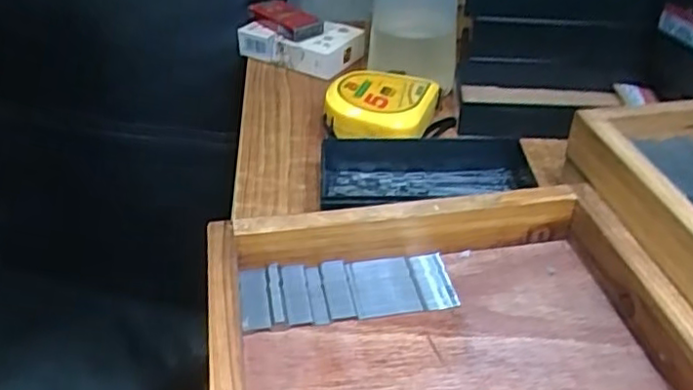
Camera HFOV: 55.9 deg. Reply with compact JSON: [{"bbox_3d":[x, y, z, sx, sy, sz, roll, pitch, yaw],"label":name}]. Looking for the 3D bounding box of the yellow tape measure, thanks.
[{"bbox_3d":[0.022,-0.054,0.429,0.063,0.033,0.068,11,38,15],"label":"yellow tape measure"}]

